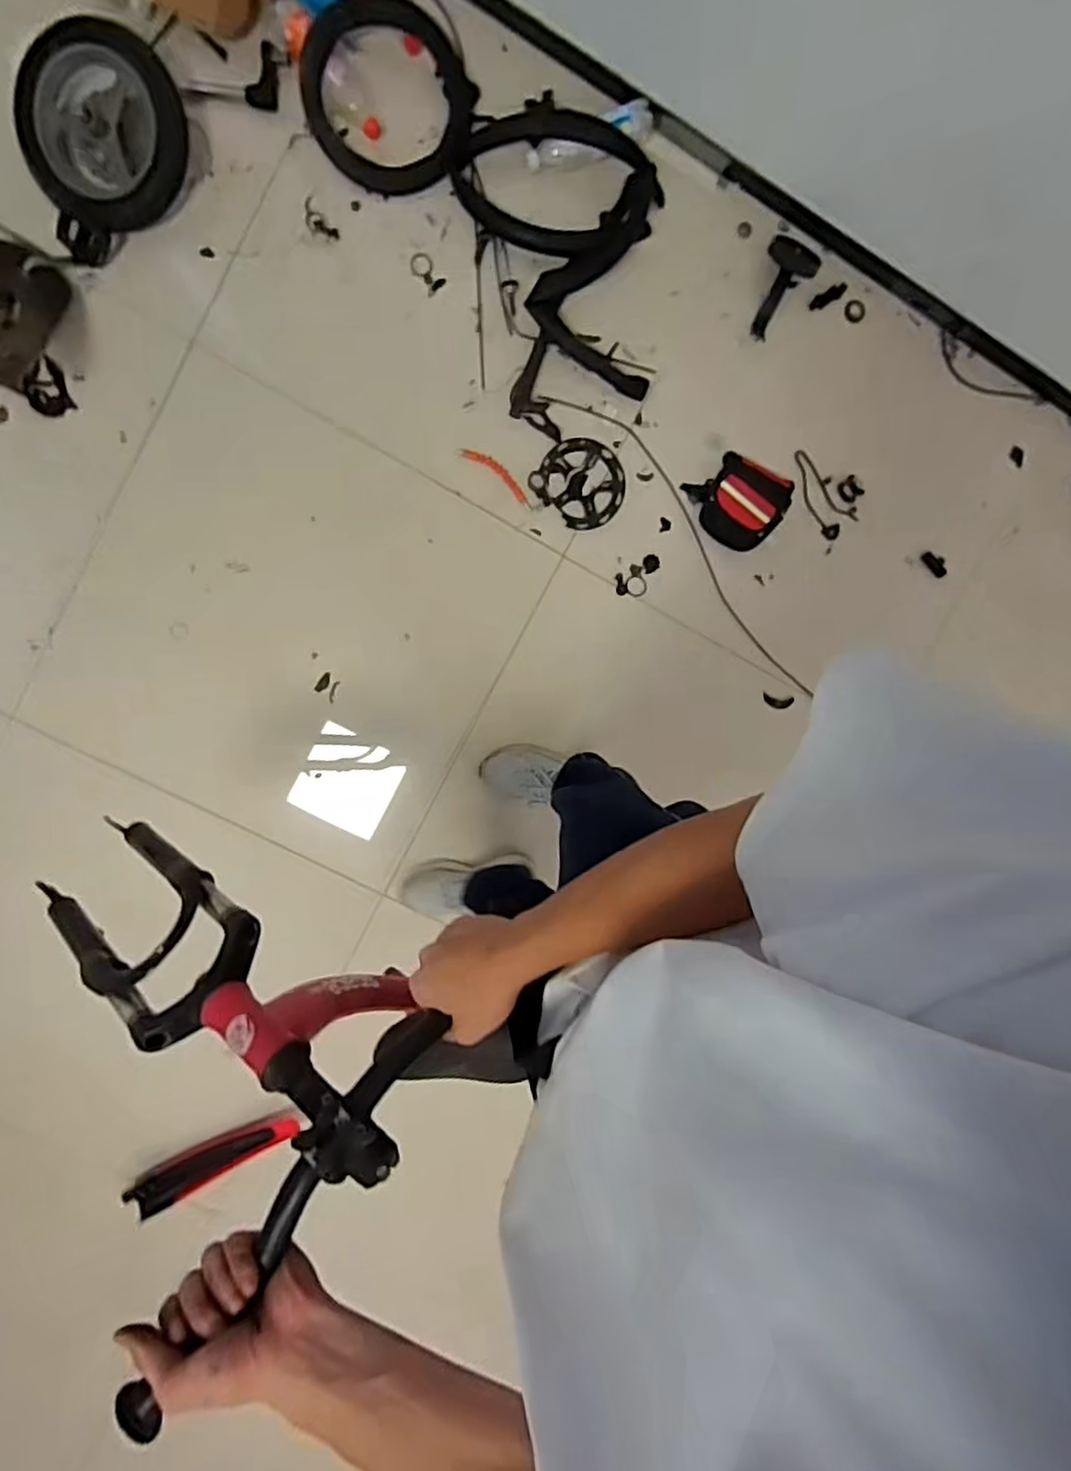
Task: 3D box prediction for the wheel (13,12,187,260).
[{"bbox_3d":[-0.757,-1.039,1.160,0.304,0.056,0.304,-3,114,-7],"label":"wheel"}]

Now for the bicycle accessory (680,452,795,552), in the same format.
[{"bbox_3d":[0.429,-0.483,1.361,0.193,0.074,0.181,-35,100,0],"label":"bicycle accessory"}]

